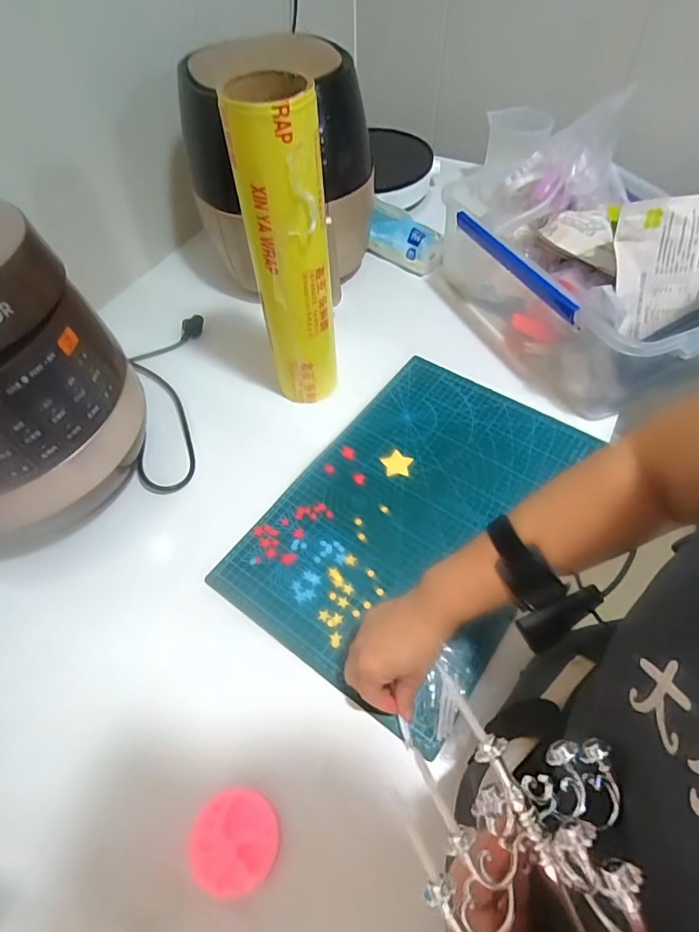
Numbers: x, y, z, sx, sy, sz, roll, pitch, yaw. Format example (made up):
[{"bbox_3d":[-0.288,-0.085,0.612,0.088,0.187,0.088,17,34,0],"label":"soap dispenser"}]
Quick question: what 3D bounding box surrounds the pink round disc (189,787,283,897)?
[{"bbox_3d":[-0.096,0.315,0.415,0.072,0.013,0.069,-1,54,2],"label":"pink round disc"}]

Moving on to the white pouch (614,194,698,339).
[{"bbox_3d":[0.399,-0.242,0.596,0.164,0.151,0.022,-6,24,0],"label":"white pouch"}]

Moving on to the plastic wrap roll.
[{"bbox_3d":[-0.066,-0.236,0.595,0.086,0.364,0.086,-4,54,0],"label":"plastic wrap roll"}]

